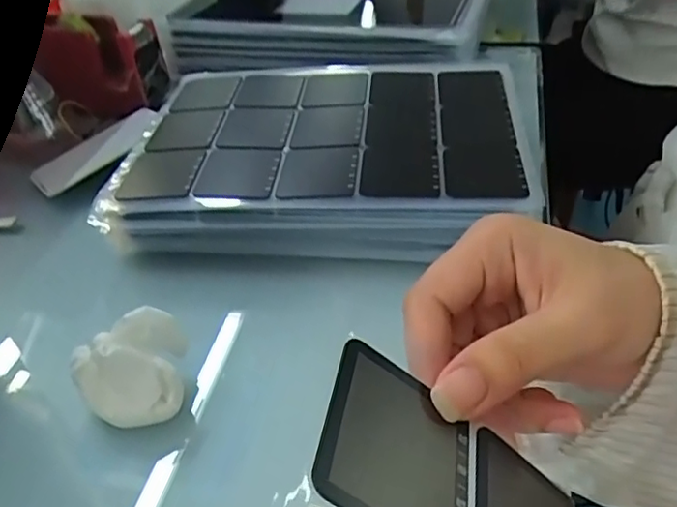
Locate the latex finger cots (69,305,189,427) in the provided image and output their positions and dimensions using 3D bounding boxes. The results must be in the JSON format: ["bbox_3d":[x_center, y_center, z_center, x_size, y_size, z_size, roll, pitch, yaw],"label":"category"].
[{"bbox_3d":[-0.099,0.061,0.320,0.058,0.045,0.043,-32,46,-30],"label":"latex finger cots"}]

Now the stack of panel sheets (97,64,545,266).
[{"bbox_3d":[-0.009,-0.080,0.462,0.286,0.034,0.222,3,40,10],"label":"stack of panel sheets"}]

